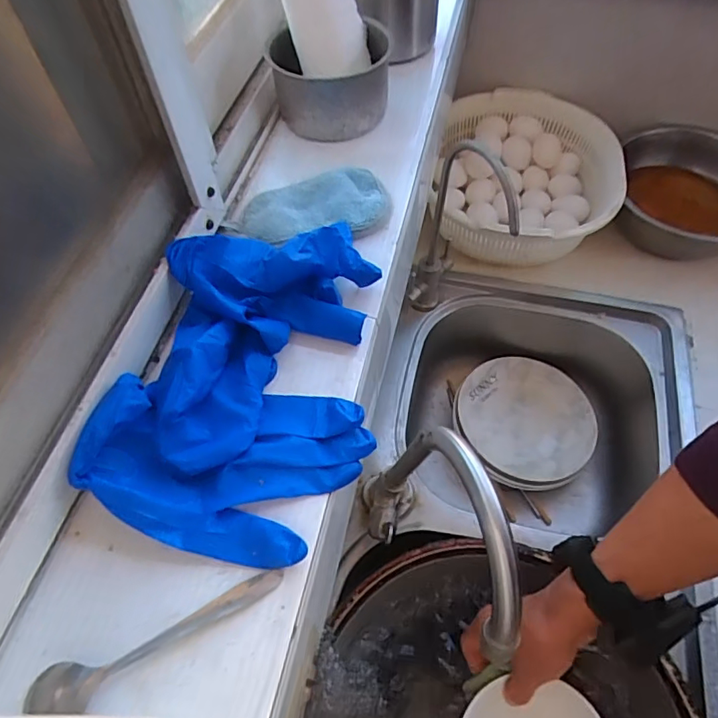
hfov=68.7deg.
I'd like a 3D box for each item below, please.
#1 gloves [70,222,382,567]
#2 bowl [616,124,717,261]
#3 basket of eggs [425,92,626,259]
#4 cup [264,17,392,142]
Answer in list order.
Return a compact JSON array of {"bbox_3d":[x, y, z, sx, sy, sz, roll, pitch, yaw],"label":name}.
[{"bbox_3d":[-0.064,0.008,0.315,0.141,0.045,0.197,9,58,7],"label":"gloves"},{"bbox_3d":[0.492,-0.227,0.769,0.217,0.098,0.217,0,57,1],"label":"bowl"},{"bbox_3d":[0.243,-0.262,0.790,0.265,0.101,0.308,12,58,8],"label":"basket of eggs"},{"bbox_3d":[-0.026,-0.243,0.463,0.103,0.060,0.082,-3,57,-1],"label":"cup"}]

